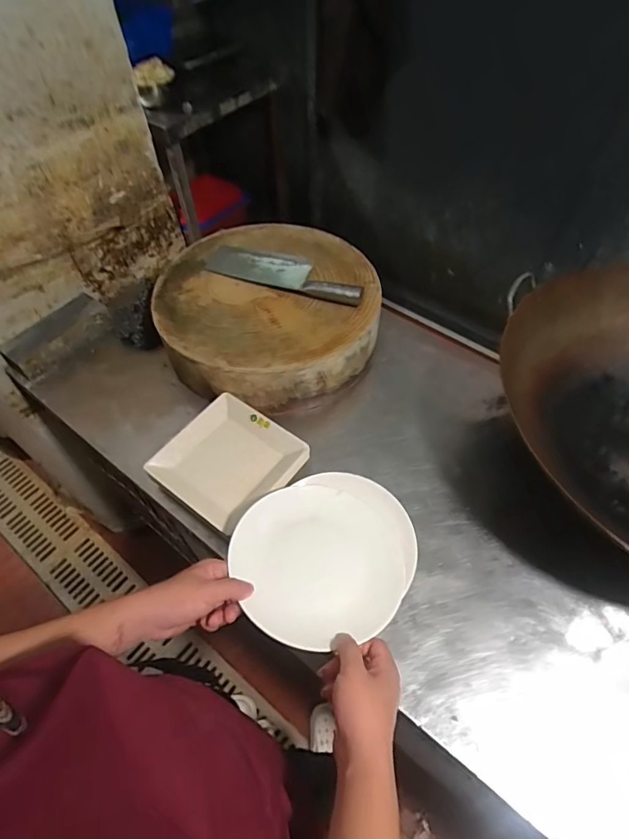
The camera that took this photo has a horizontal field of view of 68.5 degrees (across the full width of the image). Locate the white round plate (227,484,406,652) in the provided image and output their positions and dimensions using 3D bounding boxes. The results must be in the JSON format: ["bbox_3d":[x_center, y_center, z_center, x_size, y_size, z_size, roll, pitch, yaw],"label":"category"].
[{"bbox_3d":[0.005,0.180,0.596,0.215,0.015,0.213,6,45,-6],"label":"white round plate"}]

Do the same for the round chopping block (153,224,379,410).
[{"bbox_3d":[-0.088,-0.212,0.903,0.391,0.124,0.414,-1,55,1],"label":"round chopping block"}]

